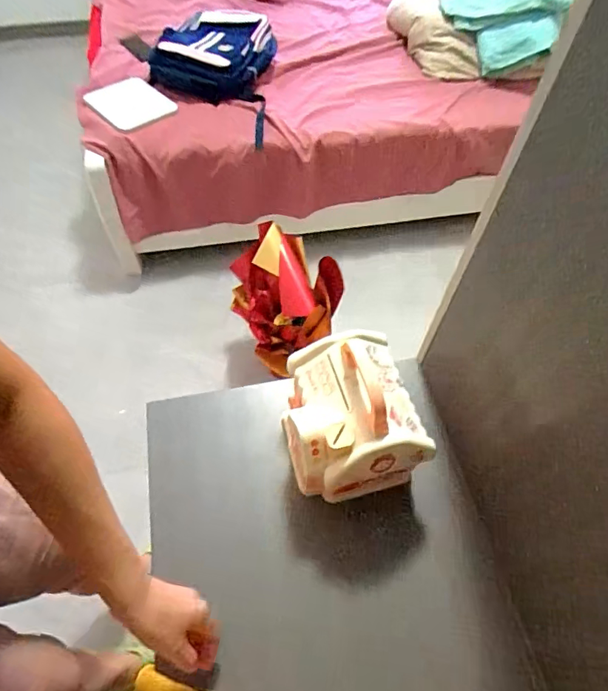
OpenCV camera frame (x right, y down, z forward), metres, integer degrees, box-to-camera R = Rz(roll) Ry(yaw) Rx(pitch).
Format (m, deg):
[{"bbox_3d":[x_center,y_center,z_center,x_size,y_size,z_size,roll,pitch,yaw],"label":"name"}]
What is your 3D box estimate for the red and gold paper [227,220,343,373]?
[{"bbox_3d":[-0.054,-0.141,1.290,0.244,0.216,0.354,-19,61,-14],"label":"red and gold paper"}]

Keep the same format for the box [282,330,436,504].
[{"bbox_3d":[0.058,0.089,0.610,0.155,0.169,0.171,-12,60,-10],"label":"box"}]

